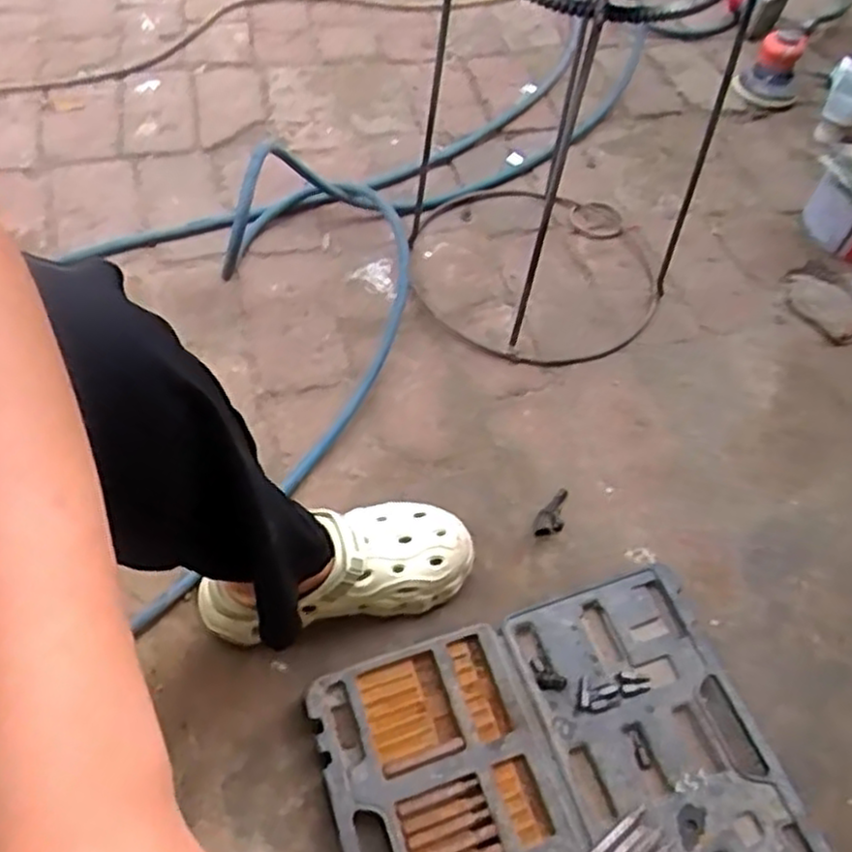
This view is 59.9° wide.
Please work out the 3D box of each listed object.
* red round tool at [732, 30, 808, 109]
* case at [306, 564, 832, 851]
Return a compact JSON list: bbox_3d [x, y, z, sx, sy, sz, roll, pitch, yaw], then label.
[{"bbox_3d":[0.641,-0.662,1.366,0.113,0.112,0.099,21,56,11],"label":"red round tool"},{"bbox_3d":[0.126,0.332,0.661,0.387,0.029,0.333,-14,57,-14],"label":"case"}]

